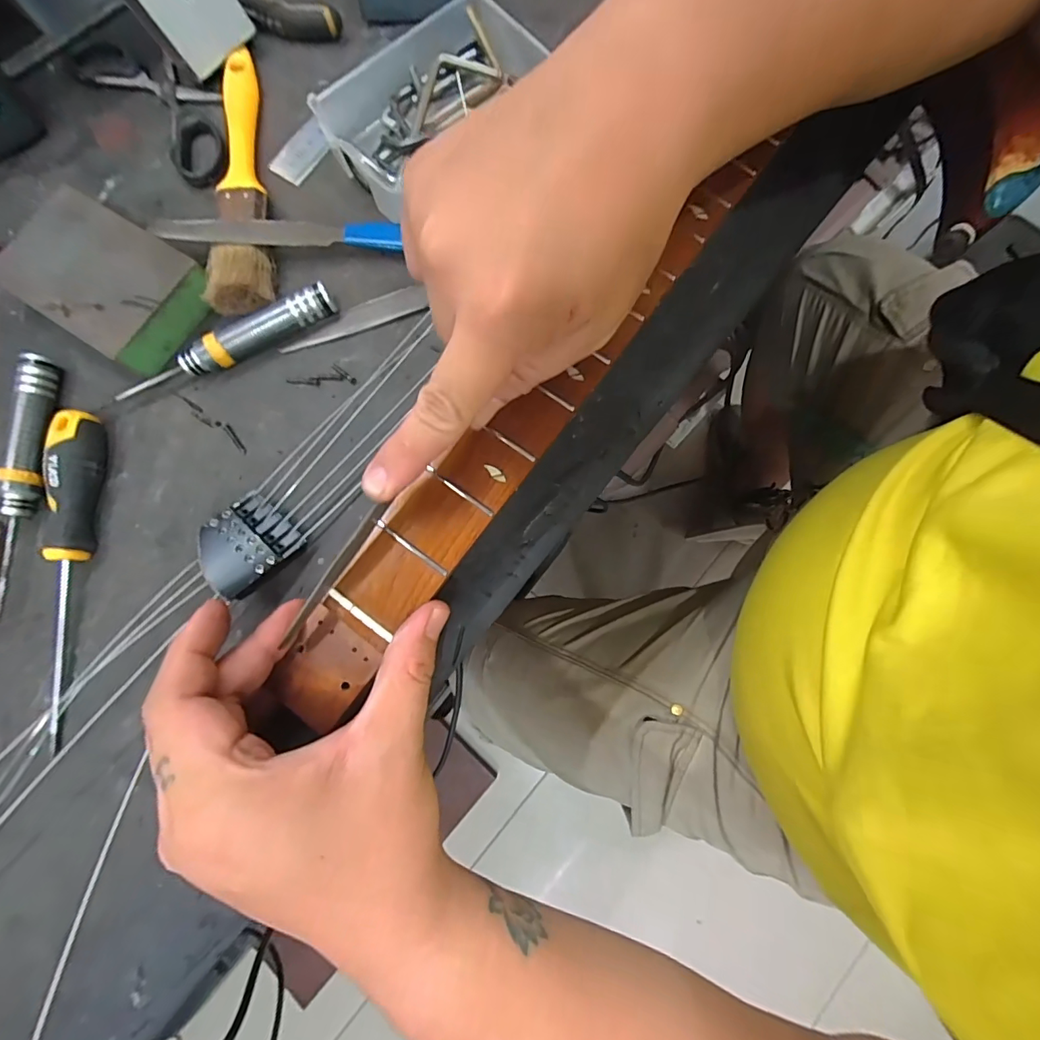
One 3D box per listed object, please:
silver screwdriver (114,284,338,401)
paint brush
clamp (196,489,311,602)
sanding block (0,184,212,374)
[{"bbox_3d":[-0.161,-0.096,0.266,0.124,0.019,0.014,-28,80,-5],"label":"silver screwdriver"},{"bbox_3d":[-0.166,-0.209,0.287,0.033,0.020,0.181,-6,79,-1],"label":"paint brush"},{"bbox_3d":[-0.139,0.013,0.244,0.042,0.013,0.043,41,60,8],"label":"clamp"},{"bbox_3d":[-0.227,-0.131,0.269,0.094,0.030,0.067,31,81,6],"label":"sanding block"}]

